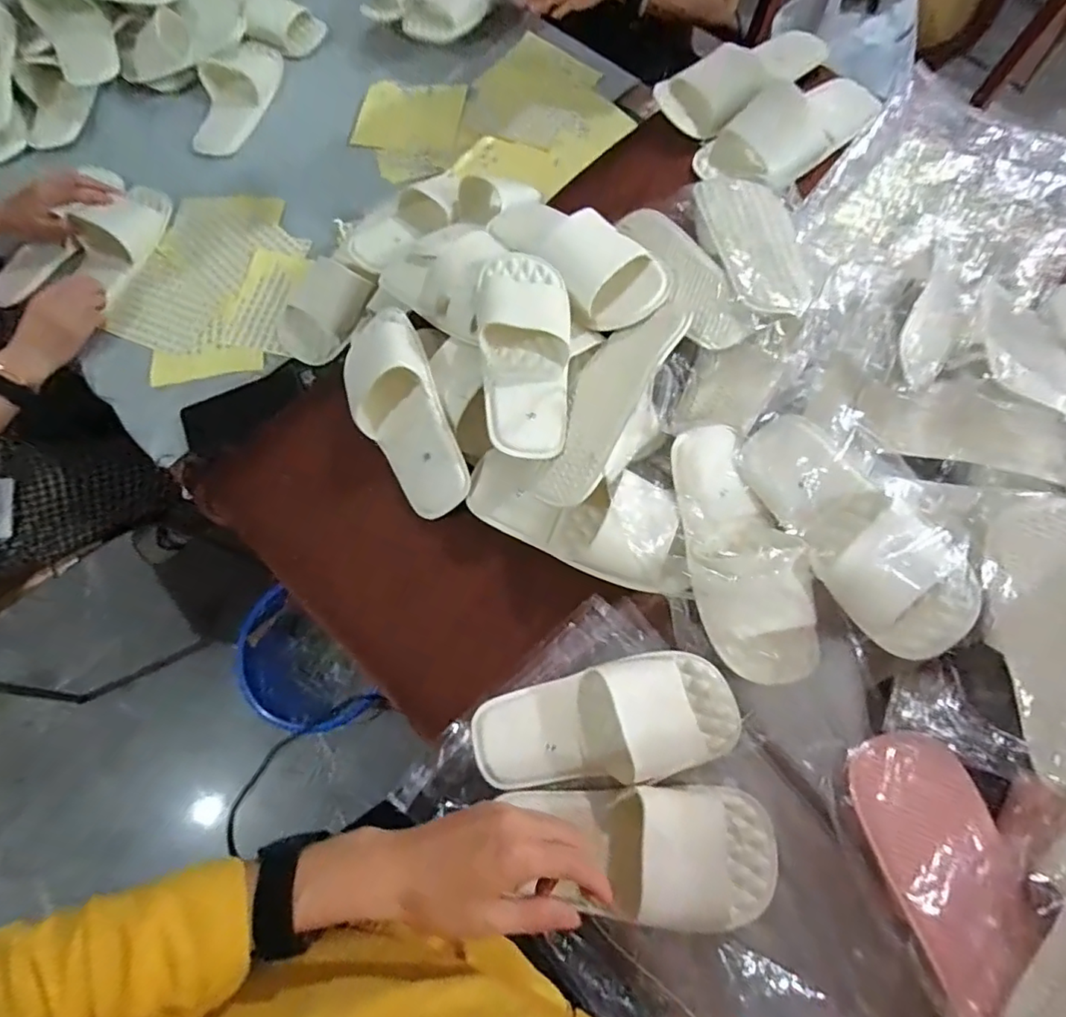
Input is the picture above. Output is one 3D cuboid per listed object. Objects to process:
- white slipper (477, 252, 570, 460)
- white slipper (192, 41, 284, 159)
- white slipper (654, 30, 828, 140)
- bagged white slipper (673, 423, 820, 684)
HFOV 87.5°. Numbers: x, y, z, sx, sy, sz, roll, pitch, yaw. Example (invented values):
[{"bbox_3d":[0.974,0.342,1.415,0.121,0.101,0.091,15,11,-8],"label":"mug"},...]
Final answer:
[{"bbox_3d":[-0.006,-0.159,0.575,0.090,0.054,0.226,-6,70,0],"label":"white slipper"},{"bbox_3d":[-0.522,-0.723,0.970,0.109,0.059,0.248,16,72,8],"label":"white slipper"},{"bbox_3d":[0.300,-0.598,0.762,0.264,0.069,0.119,-35,73,-10],"label":"white slipper"},{"bbox_3d":[0.195,0.040,0.528,0.101,0.058,0.245,-12,70,-2],"label":"bagged white slipper"}]

